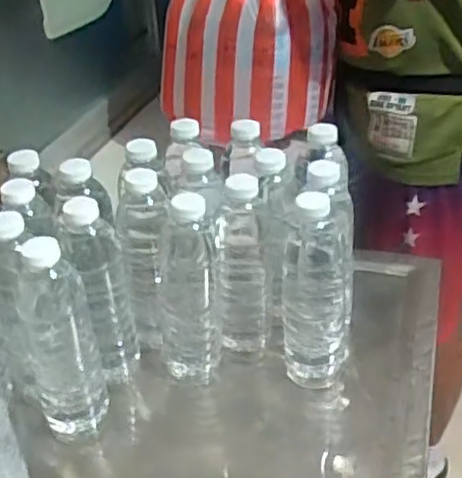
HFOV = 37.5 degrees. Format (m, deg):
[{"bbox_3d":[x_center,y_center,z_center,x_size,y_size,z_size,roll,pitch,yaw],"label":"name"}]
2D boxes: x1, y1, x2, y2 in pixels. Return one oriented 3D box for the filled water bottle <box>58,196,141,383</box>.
[{"bbox_3d":[-0.125,0.056,0.655,0.055,0.198,0.062,-10,33,-9],"label":"filled water bottle"}]

